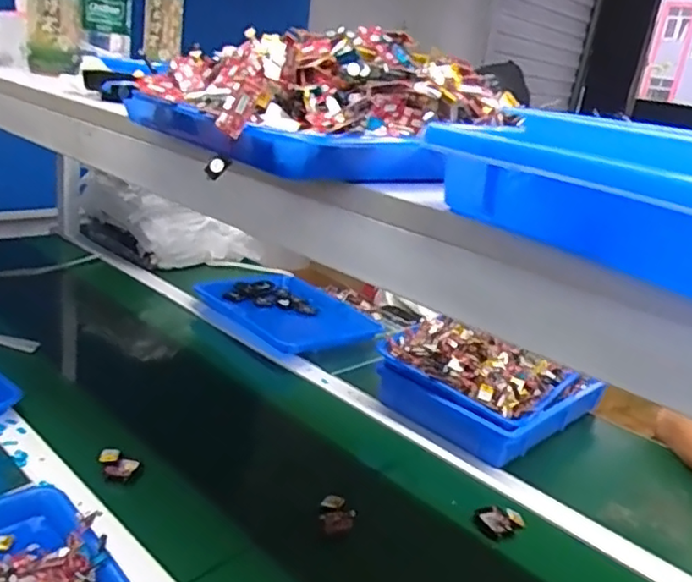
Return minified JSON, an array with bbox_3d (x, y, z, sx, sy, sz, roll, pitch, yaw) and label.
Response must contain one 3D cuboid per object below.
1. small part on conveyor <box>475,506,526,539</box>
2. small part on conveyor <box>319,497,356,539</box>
[{"bbox_3d":[0.184,0.274,0.761,0.050,0.014,0.041,-3,22,-26],"label":"small part on conveyor"},{"bbox_3d":[-0.009,0.257,0.726,0.039,0.020,0.046,5,20,-8],"label":"small part on conveyor"}]

